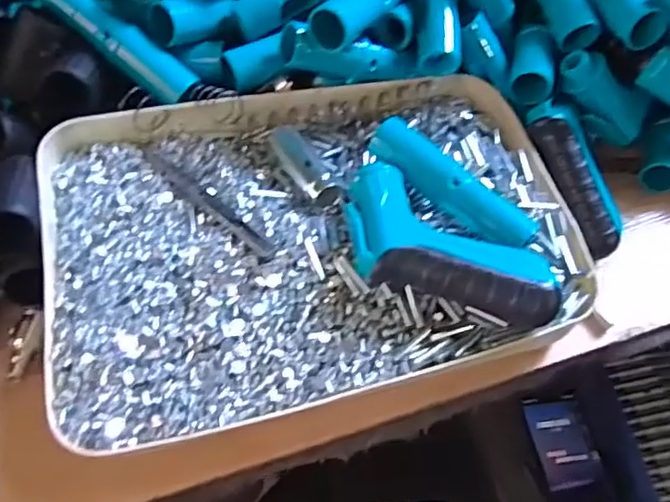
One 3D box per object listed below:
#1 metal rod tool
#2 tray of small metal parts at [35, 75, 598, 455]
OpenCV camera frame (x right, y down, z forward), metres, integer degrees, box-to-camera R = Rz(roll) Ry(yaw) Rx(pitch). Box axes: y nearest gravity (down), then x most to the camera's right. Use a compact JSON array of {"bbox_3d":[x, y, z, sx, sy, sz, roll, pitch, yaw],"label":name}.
[{"bbox_3d":[-0.084,-0.033,0.389,0.123,0.005,0.011,39,62,23],"label":"metal rod tool"},{"bbox_3d":[-0.011,-0.021,0.378,0.323,0.047,0.217,-12,55,-10],"label":"tray of small metal parts"}]

